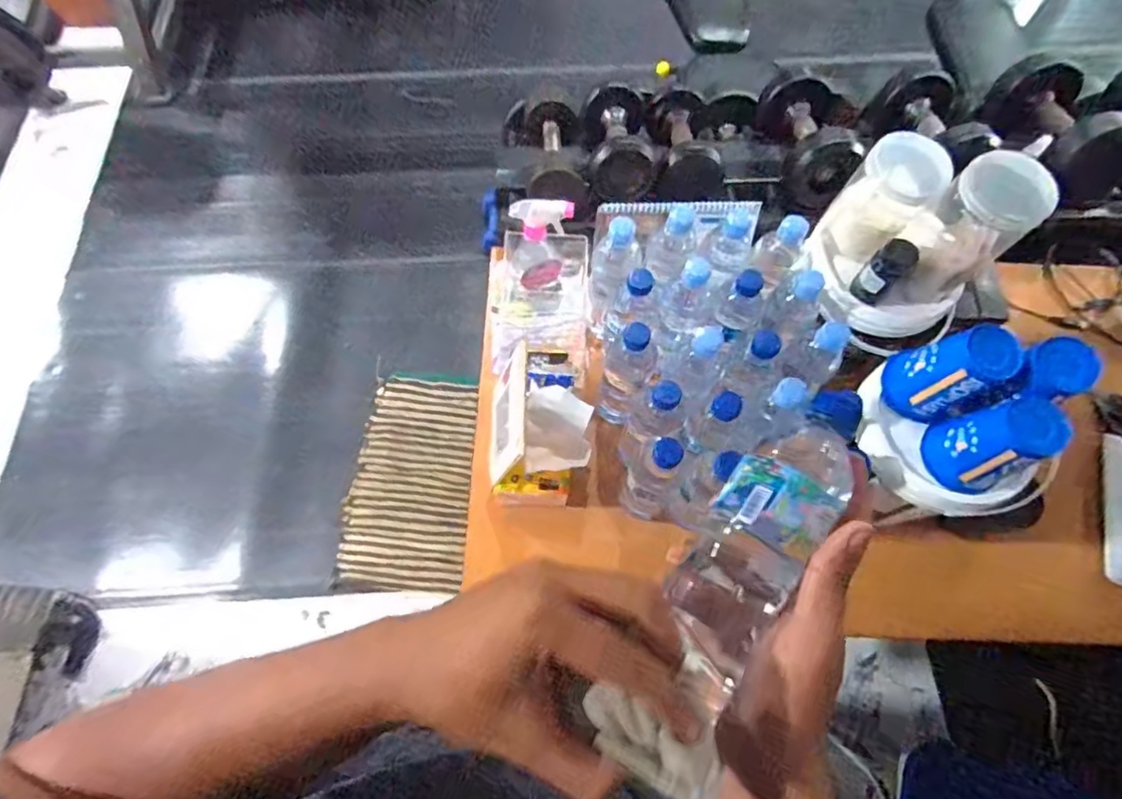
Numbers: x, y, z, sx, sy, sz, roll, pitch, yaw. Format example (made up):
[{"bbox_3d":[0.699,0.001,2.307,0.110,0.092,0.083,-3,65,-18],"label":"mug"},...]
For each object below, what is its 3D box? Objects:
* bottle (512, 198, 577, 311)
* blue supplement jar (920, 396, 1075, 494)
[{"bbox_3d":[-0.032,-0.220,0.900,0.093,0.195,0.061,2,67,0],"label":"bottle"},{"bbox_3d":[0.449,0.043,0.613,0.069,0.124,0.079,-20,69,-9],"label":"blue supplement jar"}]

